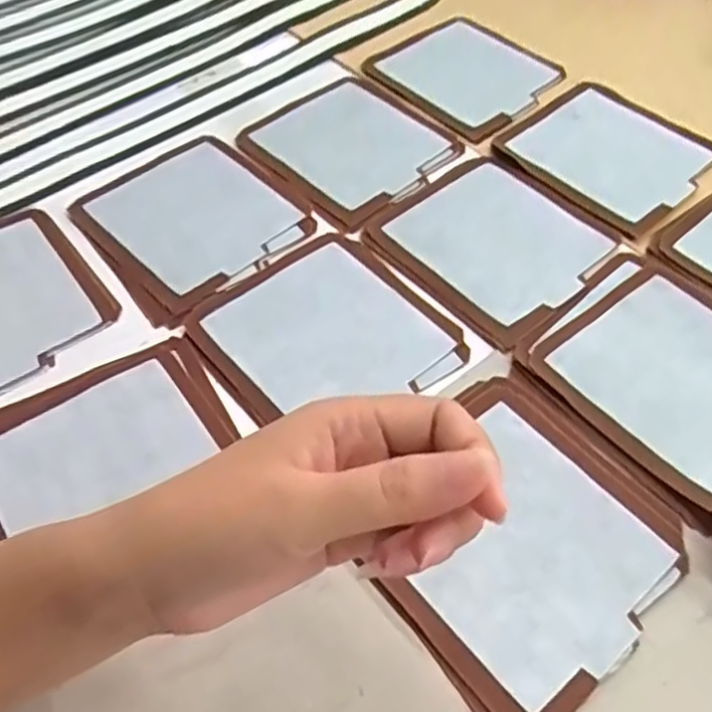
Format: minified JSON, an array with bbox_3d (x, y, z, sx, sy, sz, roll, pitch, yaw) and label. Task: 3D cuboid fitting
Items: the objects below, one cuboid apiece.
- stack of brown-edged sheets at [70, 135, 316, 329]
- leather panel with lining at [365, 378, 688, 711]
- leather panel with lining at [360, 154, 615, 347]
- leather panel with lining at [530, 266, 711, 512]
[{"bbox_3d":[-0.113,-0.093,0.474,0.130,0.008,0.129,-37,63,-23],"label":"stack of brown-edged sheets"},{"bbox_3d":[0.076,0.087,0.334,0.138,0.007,0.135,-35,60,-20],"label":"leather panel with lining"},{"bbox_3d":[0.093,-0.080,0.459,0.122,0.004,0.128,-35,60,-20],"label":"leather panel with lining"},{"bbox_3d":[0.187,0.009,0.392,0.121,0.005,0.130,-36,60,-21],"label":"leather panel with lining"}]

